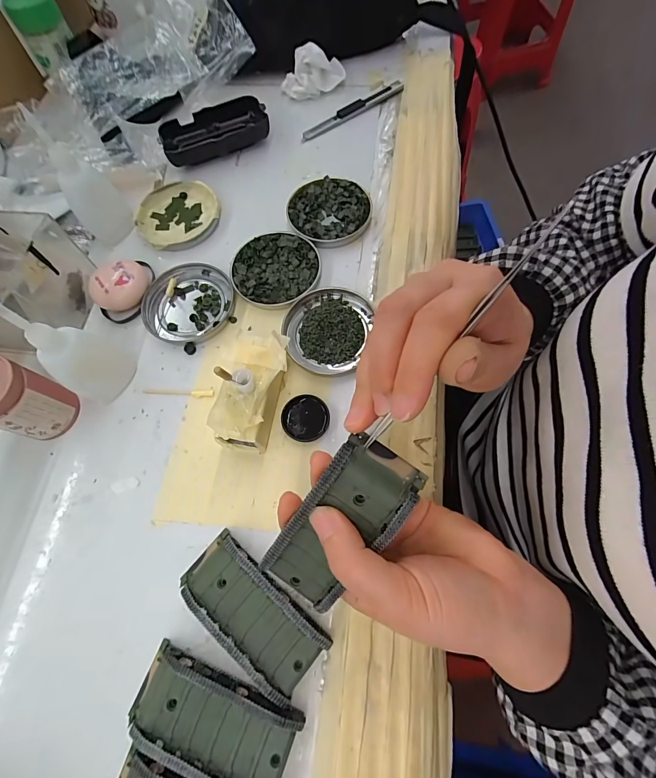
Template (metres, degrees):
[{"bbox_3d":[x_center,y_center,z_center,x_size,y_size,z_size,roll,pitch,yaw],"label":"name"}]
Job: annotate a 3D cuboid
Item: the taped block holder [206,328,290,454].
[{"bbox_3d":[-0.055,0.001,0.264,0.042,0.047,0.086,12,71,9],"label":"taped block holder"}]

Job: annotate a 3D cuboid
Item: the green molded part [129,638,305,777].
[{"bbox_3d":[-0.067,0.191,0.208,0.096,0.019,0.046,19,72,11],"label":"green molded part"}]

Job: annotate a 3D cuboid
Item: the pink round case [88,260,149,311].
[{"bbox_3d":[-0.182,-0.090,0.318,0.048,0.023,0.038,-27,70,-6],"label":"pink round case"}]

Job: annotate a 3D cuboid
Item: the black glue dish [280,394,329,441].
[{"bbox_3d":[-0.017,0.022,0.275,0.035,0.004,0.035,-1,69,4],"label":"black glue dish"}]

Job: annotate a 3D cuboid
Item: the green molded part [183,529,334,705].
[{"bbox_3d":[-0.049,0.139,0.227,0.097,0.019,0.047,38,77,16],"label":"green molded part"}]

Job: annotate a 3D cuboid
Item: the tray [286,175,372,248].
[{"bbox_3d":[0.001,-0.168,0.343,0.077,0.012,0.075,-1,69,4],"label":"tray"}]

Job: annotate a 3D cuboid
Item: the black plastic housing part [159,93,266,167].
[{"bbox_3d":[-0.119,-0.269,0.381,0.109,0.024,0.051,-24,69,-5],"label":"black plastic housing part"}]

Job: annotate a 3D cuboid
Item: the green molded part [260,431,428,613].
[{"bbox_3d":[0.004,0.071,0.182,0.042,0.023,0.095,39,109,15],"label":"green molded part"}]

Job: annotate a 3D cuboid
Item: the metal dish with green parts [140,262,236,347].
[{"bbox_3d":[-0.123,-0.076,0.316,0.075,0.010,0.075,-1,69,4],"label":"metal dish with green parts"}]

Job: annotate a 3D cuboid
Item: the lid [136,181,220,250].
[{"bbox_3d":[-0.146,-0.171,0.354,0.078,0.012,0.078,-1,69,4],"label":"lid"}]

